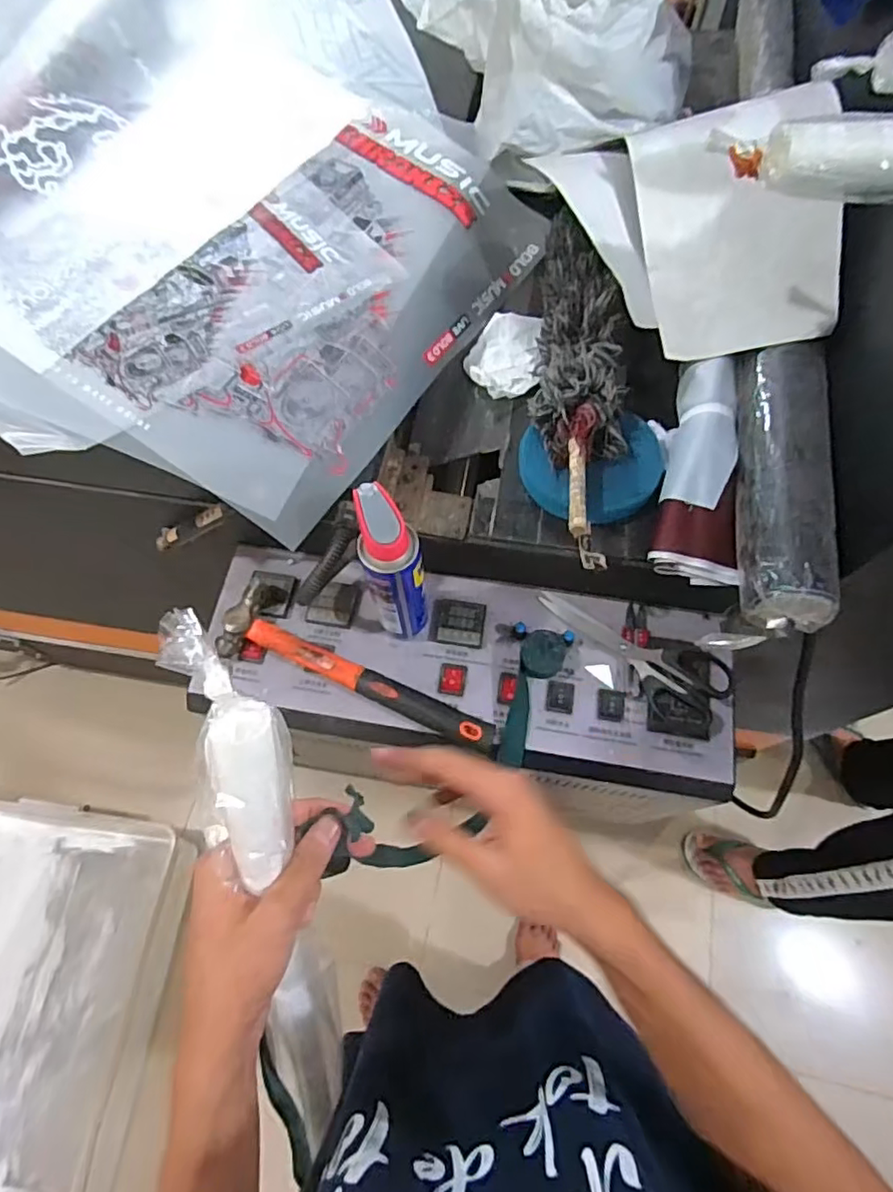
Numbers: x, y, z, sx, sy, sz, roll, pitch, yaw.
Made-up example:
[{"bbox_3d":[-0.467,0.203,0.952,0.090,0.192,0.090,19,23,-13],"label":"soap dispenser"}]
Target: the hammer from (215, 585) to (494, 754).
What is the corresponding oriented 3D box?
[{"bbox_3d":[-0.084,0.074,0.611,0.292,0.028,0.080,23,68,10],"label":"hammer"}]

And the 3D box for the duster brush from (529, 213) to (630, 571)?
[{"bbox_3d":[0.138,-0.236,0.621,0.094,0.058,0.438,4,66,3],"label":"duster brush"}]

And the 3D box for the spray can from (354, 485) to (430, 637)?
[{"bbox_3d":[-0.045,-0.022,0.560,0.049,0.190,0.066,-5,66,-1],"label":"spray can"}]

